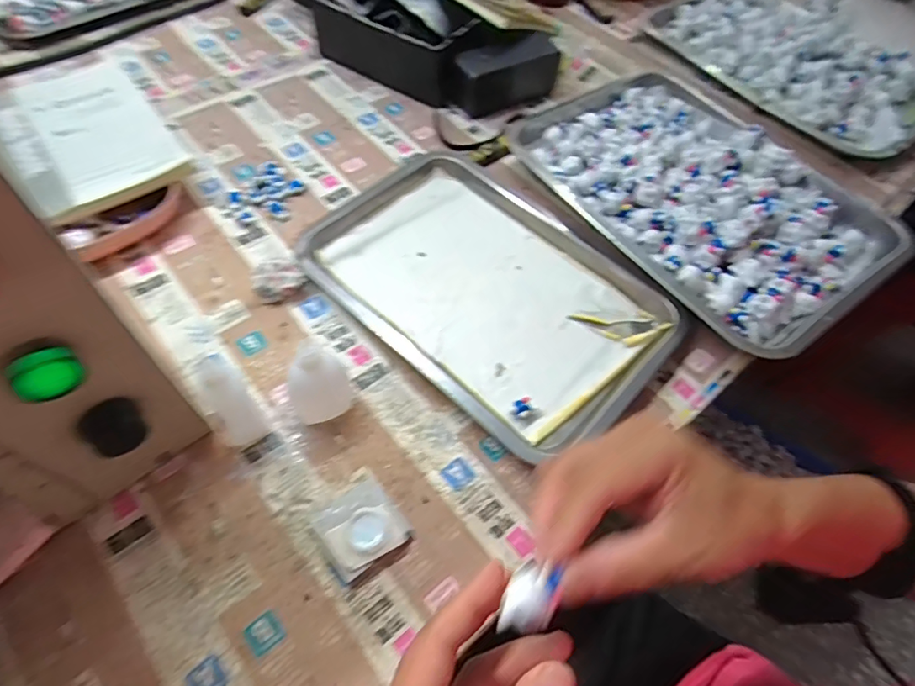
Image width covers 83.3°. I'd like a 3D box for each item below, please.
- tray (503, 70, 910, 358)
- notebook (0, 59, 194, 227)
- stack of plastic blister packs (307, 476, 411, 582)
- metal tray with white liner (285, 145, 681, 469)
[{"bbox_3d":[0.236,-0.152,0.516,0.240,0.060,0.345,-30,65,-21],"label":"tray"},{"bbox_3d":[-0.364,-0.203,0.495,0.142,0.011,0.218,-37,67,-25],"label":"notebook"},{"bbox_3d":[-0.064,0.122,0.340,0.051,0.016,0.050,-33,66,-22],"label":"stack of plastic blister packs"},{"bbox_3d":[0.020,-0.053,0.460,0.312,0.020,0.205,41,63,19],"label":"metal tray with white liner"}]

